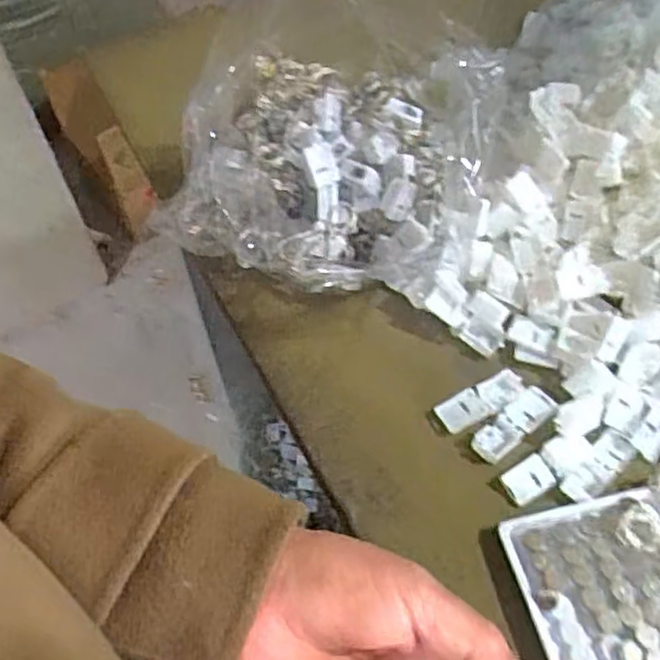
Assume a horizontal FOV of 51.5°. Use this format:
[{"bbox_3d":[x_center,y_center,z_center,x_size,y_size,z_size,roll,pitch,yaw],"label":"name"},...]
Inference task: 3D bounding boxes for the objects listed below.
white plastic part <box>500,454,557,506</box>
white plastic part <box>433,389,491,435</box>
[{"bbox_3d":[0.111,0.084,0.383,0.027,0.004,0.020,-29,73,-10],"label":"white plastic part"},{"bbox_3d":[0.080,0.049,0.411,0.029,0.008,0.018,-22,54,-12],"label":"white plastic part"}]

